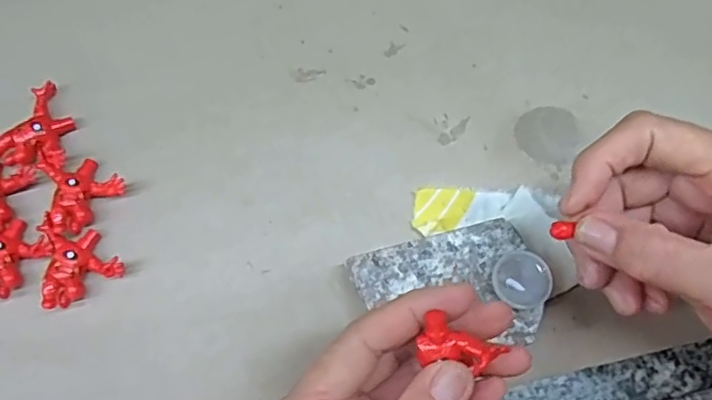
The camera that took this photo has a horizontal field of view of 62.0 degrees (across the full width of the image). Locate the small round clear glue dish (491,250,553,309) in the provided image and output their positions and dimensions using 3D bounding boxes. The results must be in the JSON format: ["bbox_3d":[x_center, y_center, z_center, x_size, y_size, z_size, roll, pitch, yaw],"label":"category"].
[{"bbox_3d":[0.077,0.037,0.277,0.025,0.006,0.025,0,75,0],"label":"small round clear glue dish"}]

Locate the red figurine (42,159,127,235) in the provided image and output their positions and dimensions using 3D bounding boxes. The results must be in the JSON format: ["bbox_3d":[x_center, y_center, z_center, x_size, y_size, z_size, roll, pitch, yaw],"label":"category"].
[{"bbox_3d":[-0.143,-0.007,0.304,0.038,0.014,0.036,43,79,10],"label":"red figurine"}]

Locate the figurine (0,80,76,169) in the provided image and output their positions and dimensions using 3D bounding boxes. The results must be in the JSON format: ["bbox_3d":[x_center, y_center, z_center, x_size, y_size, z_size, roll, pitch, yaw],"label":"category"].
[{"bbox_3d":[-0.167,-0.041,0.313,0.034,0.013,0.047,4,76,1],"label":"figurine"}]

